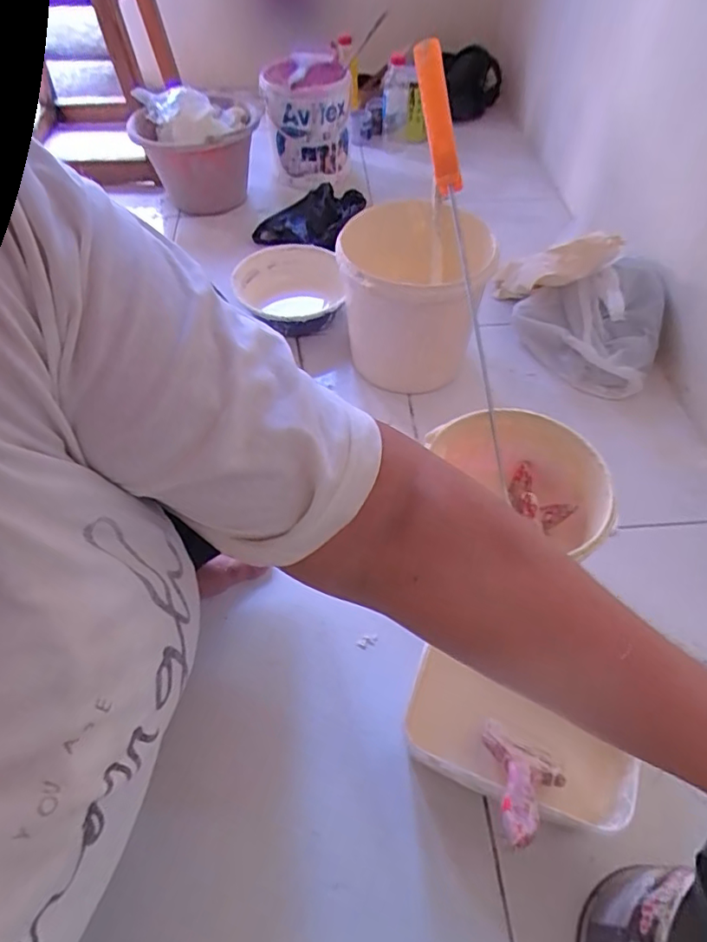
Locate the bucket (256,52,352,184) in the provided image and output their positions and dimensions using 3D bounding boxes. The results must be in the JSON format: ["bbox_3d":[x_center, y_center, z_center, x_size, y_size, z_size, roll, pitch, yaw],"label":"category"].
[{"bbox_3d":[-0.089,-0.700,1.103,0.167,0.177,0.175,-3,52,-1],"label":"bucket"}]

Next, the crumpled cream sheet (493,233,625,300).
[{"bbox_3d":[0.292,-0.306,0.845,0.046,0.055,0.250,-29,15,-19],"label":"crumpled cream sheet"}]

